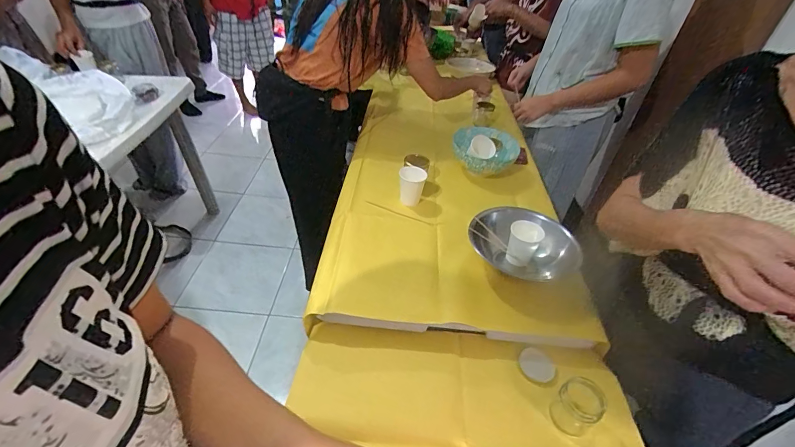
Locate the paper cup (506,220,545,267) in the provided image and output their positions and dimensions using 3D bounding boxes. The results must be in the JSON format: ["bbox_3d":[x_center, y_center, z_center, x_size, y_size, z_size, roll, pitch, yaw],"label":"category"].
[{"bbox_3d":[0.292,0.046,0.864,0.073,0.086,0.074,20,43,16],"label":"paper cup"}]

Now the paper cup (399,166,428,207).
[{"bbox_3d":[0.039,-0.103,0.998,0.068,0.089,0.077,-1,41,-8],"label":"paper cup"}]

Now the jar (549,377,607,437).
[{"bbox_3d":[0.310,0.312,0.635,0.076,0.067,0.065,-25,49,-31],"label":"jar"}]

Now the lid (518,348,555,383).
[{"bbox_3d":[0.271,0.277,0.721,0.059,0.013,0.067,-26,50,-31],"label":"lid"}]

